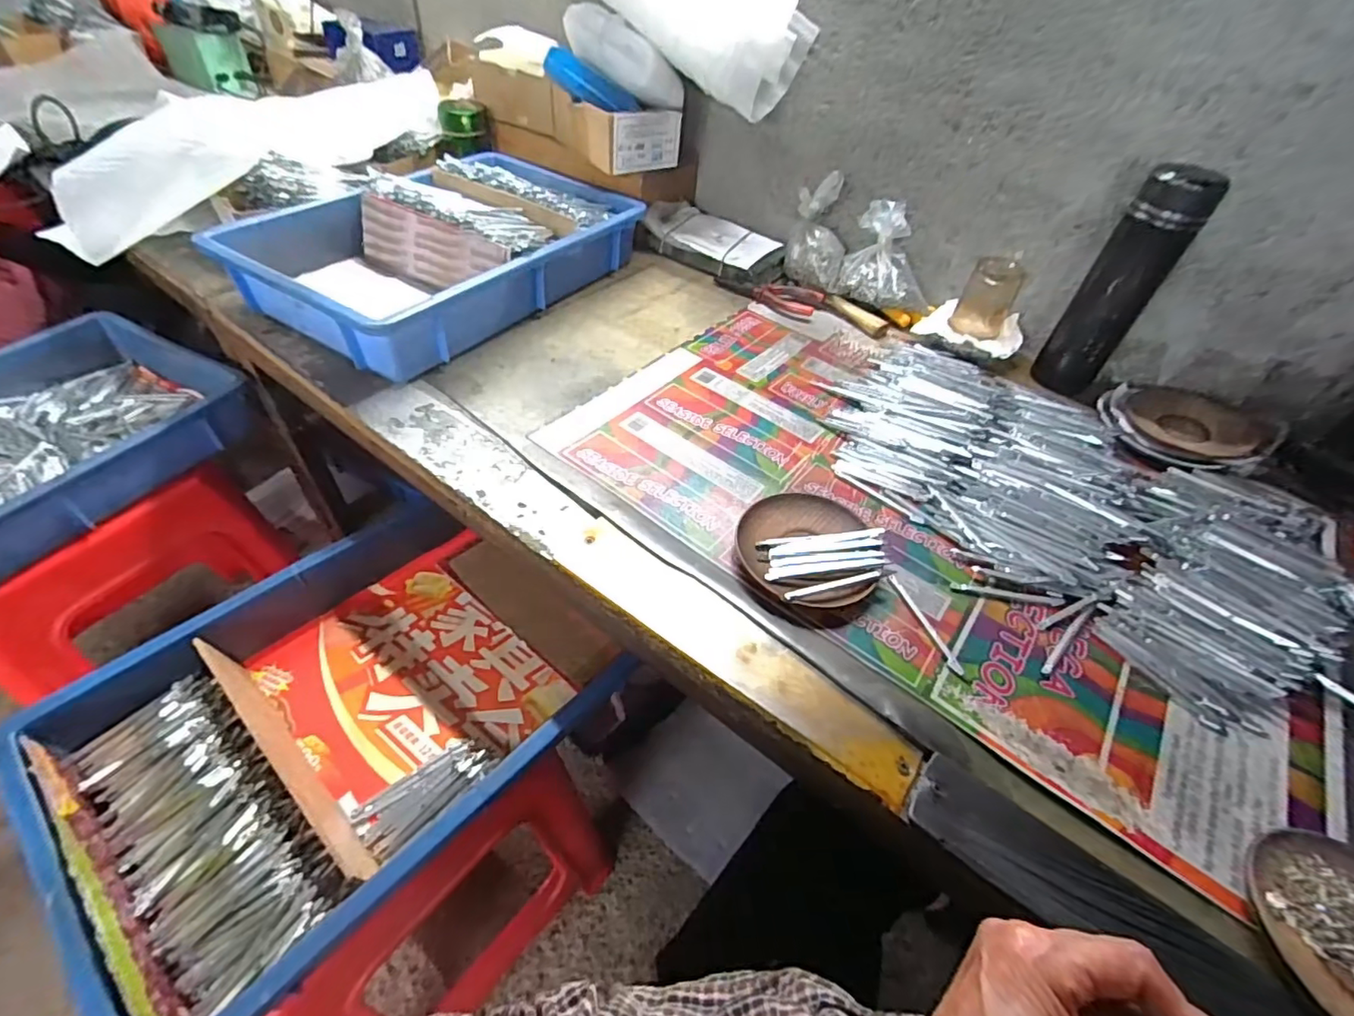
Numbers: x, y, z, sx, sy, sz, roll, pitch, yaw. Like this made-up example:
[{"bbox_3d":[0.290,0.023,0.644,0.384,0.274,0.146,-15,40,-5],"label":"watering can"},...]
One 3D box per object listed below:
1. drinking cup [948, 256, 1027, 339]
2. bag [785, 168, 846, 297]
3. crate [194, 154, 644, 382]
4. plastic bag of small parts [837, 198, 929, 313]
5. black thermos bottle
[{"bbox_3d":[0.391,-0.264,0.714,0.063,0.078,0.055,27,50,17],"label":"drinking cup"},{"bbox_3d":[0.192,-0.372,0.766,0.077,0.113,0.107,15,47,7],"label":"bag"},{"bbox_3d":[-0.274,-0.329,0.712,0.285,0.090,0.444,28,50,18],"label":"crate"},{"bbox_3d":[0.282,-0.325,0.753,0.117,0.107,0.080,14,47,6],"label":"plastic bag of small parts"},{"bbox_3d":[0.483,-0.240,0.630,0.071,0.242,0.057,31,51,21],"label":"black thermos bottle"}]

